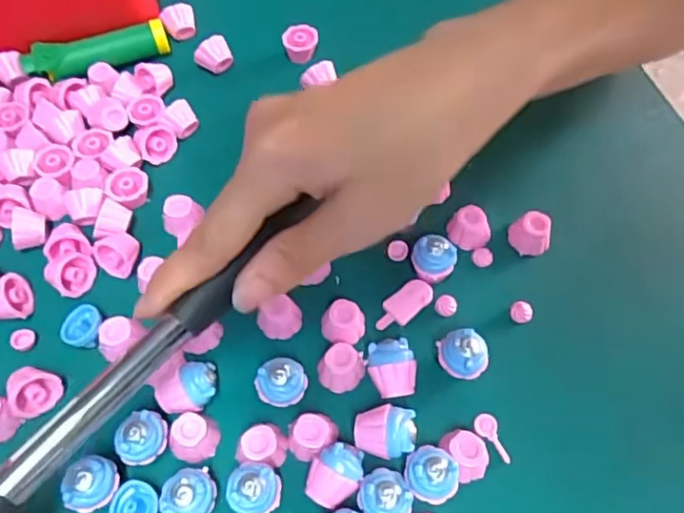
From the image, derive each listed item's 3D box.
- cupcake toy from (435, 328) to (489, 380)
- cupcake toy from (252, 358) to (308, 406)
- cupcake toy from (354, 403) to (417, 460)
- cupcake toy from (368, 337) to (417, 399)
[{"bbox_3d":[0.051,0.043,0.264,0.021,0.022,0.019,36,64,17],"label":"cupcake toy"},{"bbox_3d":[-0.025,0.054,0.258,0.020,0.022,0.020,25,61,11],"label":"cupcake toy"},{"bbox_3d":[0.017,0.072,0.249,0.024,0.016,0.020,5,59,-1],"label":"cupcake toy"},{"bbox_3d":[0.021,0.049,0.263,0.019,0.016,0.023,-5,60,-7],"label":"cupcake toy"}]

